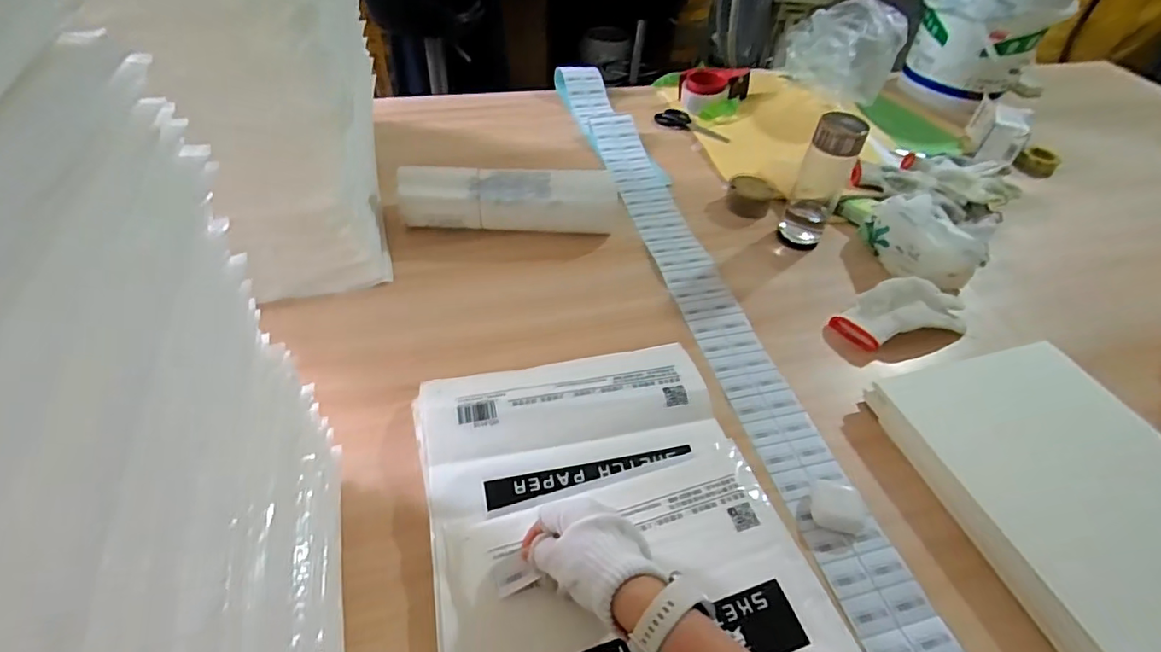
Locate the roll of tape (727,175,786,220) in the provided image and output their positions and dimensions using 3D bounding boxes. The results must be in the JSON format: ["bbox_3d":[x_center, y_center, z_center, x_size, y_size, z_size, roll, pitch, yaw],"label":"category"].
[{"bbox_3d":[0.280,-0.208,0.932,0.086,0.042,0.093,3,46,-3],"label":"roll of tape"}]

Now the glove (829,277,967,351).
[{"bbox_3d":[0.416,-0.021,0.738,0.183,0.047,0.079,-9,48,-14],"label":"glove"}]

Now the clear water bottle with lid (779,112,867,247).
[{"bbox_3d":[0.336,-0.198,0.807,0.069,0.181,0.056,21,48,14],"label":"clear water bottle with lid"}]

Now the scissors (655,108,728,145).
[{"bbox_3d":[0.215,-0.376,1.075,0.157,0.010,0.055,32,51,23],"label":"scissors"}]

